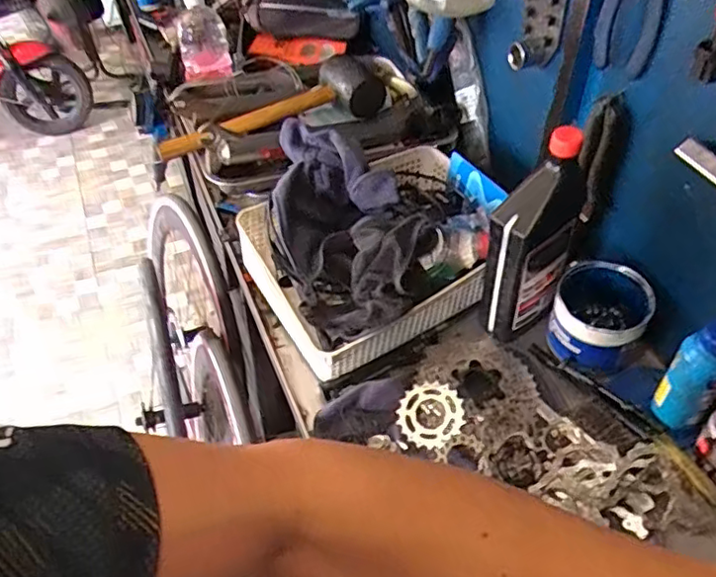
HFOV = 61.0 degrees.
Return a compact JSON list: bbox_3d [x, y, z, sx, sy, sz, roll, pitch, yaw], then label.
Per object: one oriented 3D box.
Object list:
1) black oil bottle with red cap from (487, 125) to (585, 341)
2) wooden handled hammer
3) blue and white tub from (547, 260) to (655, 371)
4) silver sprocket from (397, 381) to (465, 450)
[{"bbox_3d":[0.195,-0.053,0.672,0.097,0.244,0.050,-31,53,-24],"label":"black oil bottle with red cap"},{"bbox_3d":[-0.120,-0.248,0.881,0.336,0.077,0.096,-23,50,-18],"label":"wooden handled hammer"},{"bbox_3d":[0.278,0.032,0.706,0.097,0.090,0.101,-1,47,1],"label":"blue and white tub"},{"bbox_3d":[0.081,0.139,0.675,0.069,0.006,0.072,-4,73,12],"label":"silver sprocket"}]

